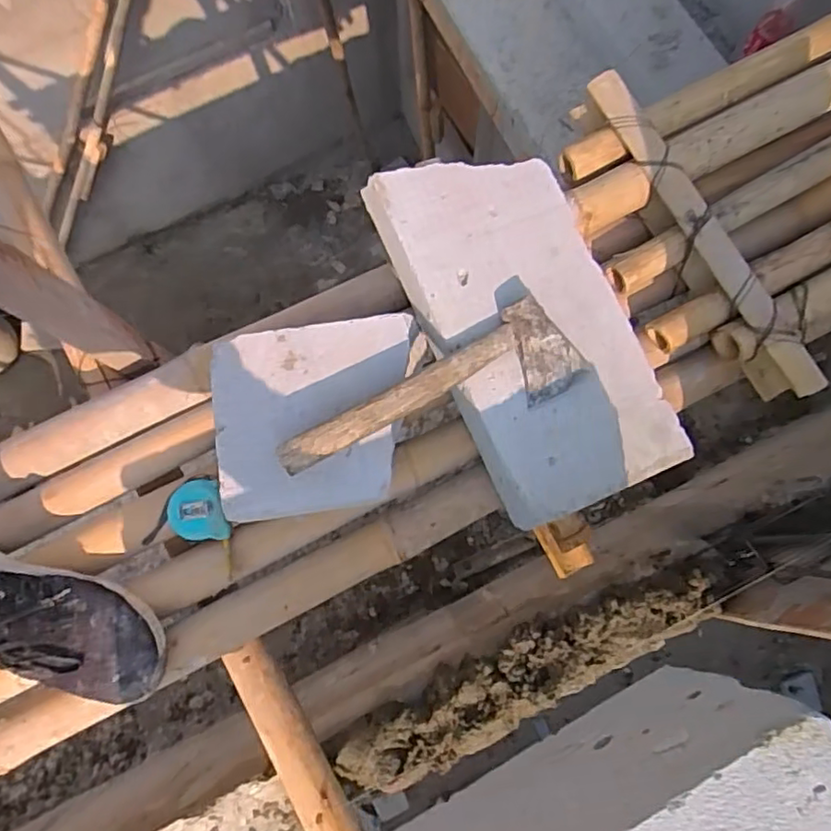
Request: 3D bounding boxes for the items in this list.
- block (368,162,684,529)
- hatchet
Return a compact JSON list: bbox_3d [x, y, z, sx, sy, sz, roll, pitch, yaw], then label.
[{"bbox_3d":[0.120,-0.104,0.705,0.207,0.070,0.422,-24,80,-4],"label":"block"},{"bbox_3d":[0.025,-0.006,0.644,0.322,0.045,0.103,-32,81,-5],"label":"hatchet"}]

